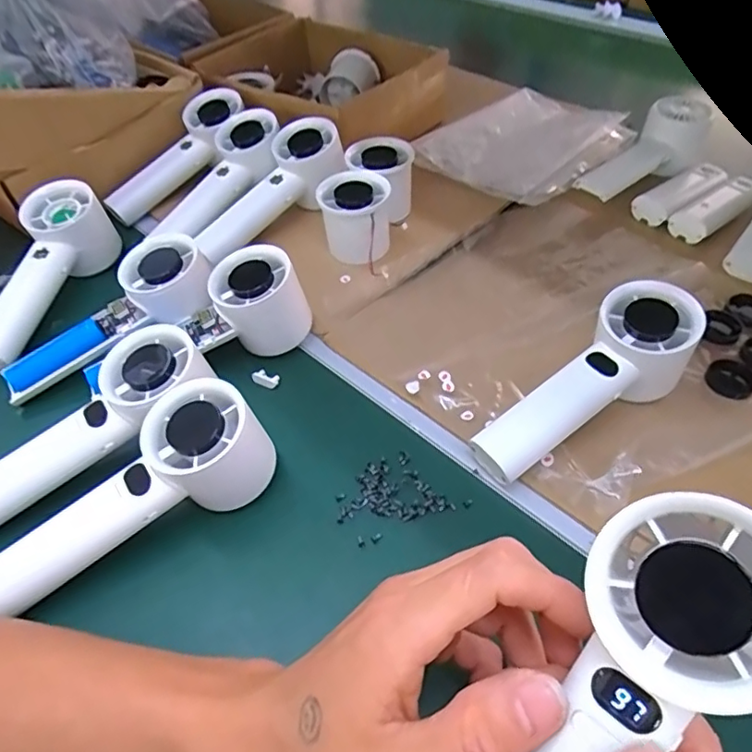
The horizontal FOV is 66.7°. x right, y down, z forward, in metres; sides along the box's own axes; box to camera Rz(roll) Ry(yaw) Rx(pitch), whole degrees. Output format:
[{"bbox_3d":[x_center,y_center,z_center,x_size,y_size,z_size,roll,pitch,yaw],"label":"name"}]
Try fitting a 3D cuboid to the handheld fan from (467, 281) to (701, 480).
[{"bbox_3d":[0.128,0.008,0.351,0.161,0.048,0.055,-37,55,-8],"label":"handheld fan"}]

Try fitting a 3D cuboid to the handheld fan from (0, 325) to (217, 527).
[{"bbox_3d":[-0.166,0.041,0.342,0.159,0.057,0.054,-41,56,-9],"label":"handheld fan"}]

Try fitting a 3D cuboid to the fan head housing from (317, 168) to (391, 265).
[{"bbox_3d":[-0.016,-0.126,0.453,0.052,0.052,0.055,-8,49,-2],"label":"fan head housing"}]

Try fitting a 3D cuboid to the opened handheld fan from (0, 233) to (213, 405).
[{"bbox_3d":[-0.188,-0.039,0.401,0.157,0.040,0.052,-36,55,-7],"label":"opened handheld fan"}]

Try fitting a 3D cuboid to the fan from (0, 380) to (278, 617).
[{"bbox_3d":[-0.135,0.063,0.307,0.155,0.064,0.048,-25,52,-16],"label":"fan"}]

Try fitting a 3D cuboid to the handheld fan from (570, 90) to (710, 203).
[{"bbox_3d":[0.240,-0.200,0.517,0.146,0.054,0.049,-34,55,-23],"label":"handheld fan"}]

